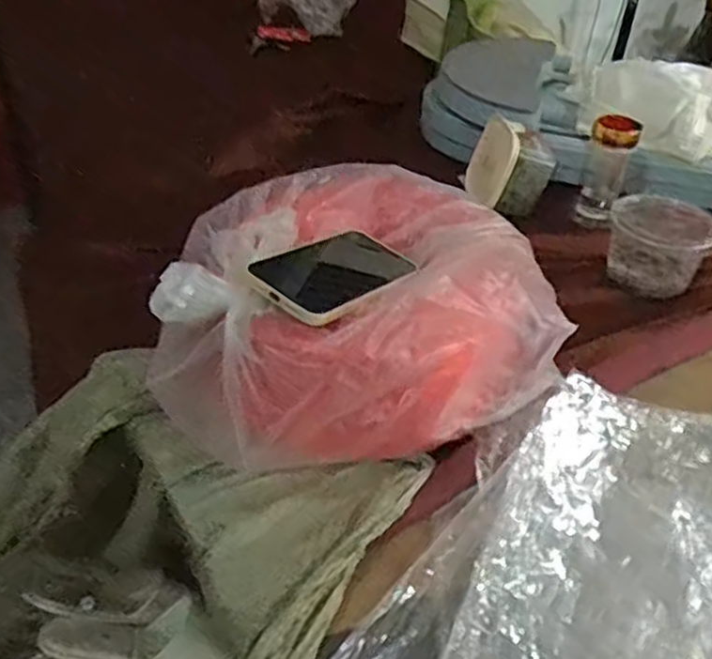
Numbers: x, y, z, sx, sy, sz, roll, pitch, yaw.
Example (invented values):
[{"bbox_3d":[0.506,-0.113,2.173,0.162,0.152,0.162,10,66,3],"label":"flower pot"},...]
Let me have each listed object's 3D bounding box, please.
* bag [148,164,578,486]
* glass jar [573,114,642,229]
[{"bbox_3d":[0.018,-0.014,0.653,0.312,0.157,0.284,12,39,10],"label":"bag"},{"bbox_3d":[0.313,-0.195,0.930,0.051,0.158,0.051,13,39,11],"label":"glass jar"}]

